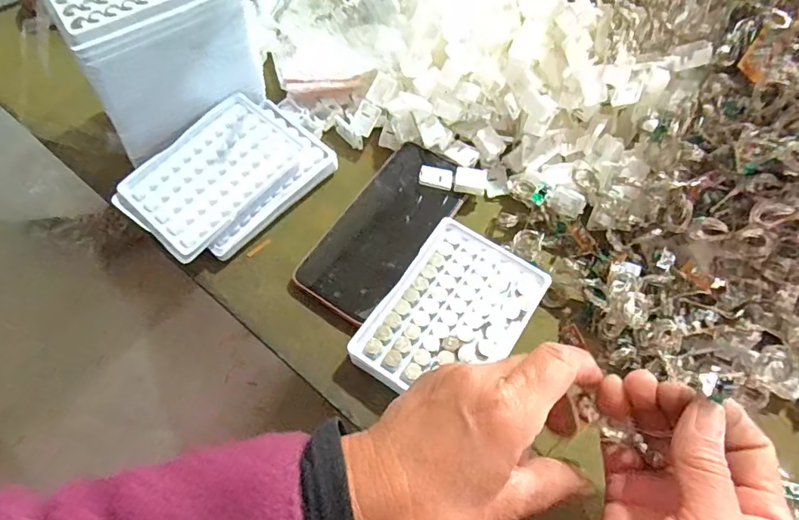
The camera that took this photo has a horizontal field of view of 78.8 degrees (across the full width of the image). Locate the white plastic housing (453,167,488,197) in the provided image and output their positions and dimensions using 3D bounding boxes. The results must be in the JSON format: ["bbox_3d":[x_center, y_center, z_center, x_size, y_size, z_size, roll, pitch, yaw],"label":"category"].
[{"bbox_3d":[0.060,-0.067,0.410,0.027,0.014,0.020,10,65,5],"label":"white plastic housing"}]

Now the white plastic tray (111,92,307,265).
[{"bbox_3d":[-0.153,-0.073,0.399,0.092,0.009,0.138,39,71,12],"label":"white plastic tray"}]

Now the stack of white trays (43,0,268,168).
[{"bbox_3d":[-0.195,-0.180,0.395,0.141,0.102,0.098,-34,69,-15],"label":"stack of white trays"}]

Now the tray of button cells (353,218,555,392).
[{"bbox_3d":[0.039,0.043,0.358,0.093,0.027,0.131,31,69,14],"label":"tray of button cells"}]

